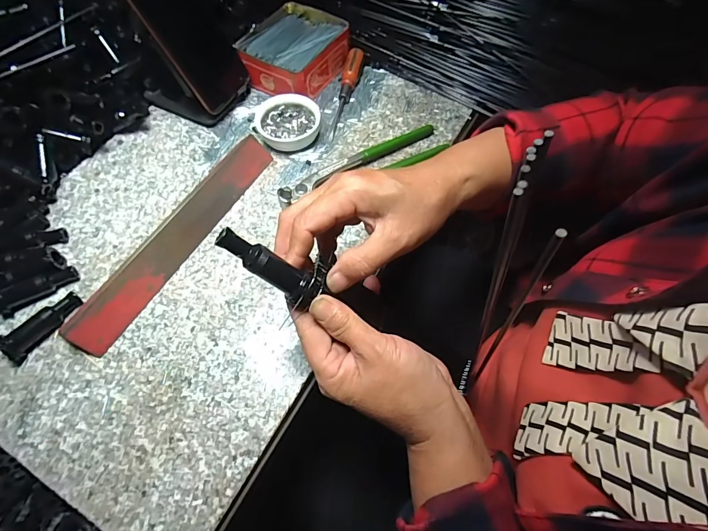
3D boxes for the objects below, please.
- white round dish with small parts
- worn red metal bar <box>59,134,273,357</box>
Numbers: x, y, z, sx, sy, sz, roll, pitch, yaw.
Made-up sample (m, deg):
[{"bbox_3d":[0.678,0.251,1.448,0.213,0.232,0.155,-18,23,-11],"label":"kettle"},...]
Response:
[{"bbox_3d":[-0.074,-0.159,0.434,0.070,0.027,0.073,-18,64,-9],"label":"white round dish with small parts"},{"bbox_3d":[-0.166,-0.033,0.366,0.027,0.026,0.254,26,65,13],"label":"worn red metal bar"}]

